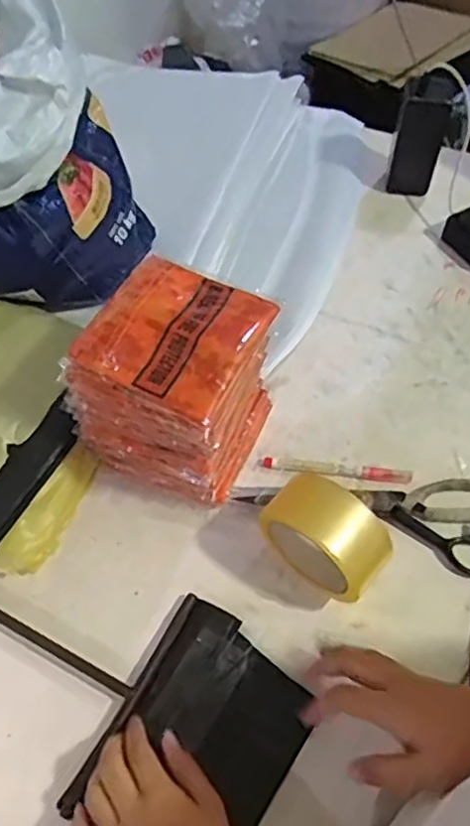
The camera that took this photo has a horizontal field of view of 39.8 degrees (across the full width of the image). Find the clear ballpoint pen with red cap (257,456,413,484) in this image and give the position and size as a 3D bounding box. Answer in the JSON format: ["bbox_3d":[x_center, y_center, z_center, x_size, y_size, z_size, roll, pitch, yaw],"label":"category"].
[{"bbox_3d":[0.096,0.056,0.621,0.146,0.015,0.018,5,58,3],"label":"clear ballpoint pen with red cap"}]

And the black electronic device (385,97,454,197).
[{"bbox_3d":[0.224,-0.324,0.788,0.058,0.127,0.026,4,55,4],"label":"black electronic device"}]

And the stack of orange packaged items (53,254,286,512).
[{"bbox_3d":[-0.050,-0.020,0.572,0.129,0.171,0.130,22,61,13],"label":"stack of orange packaged items"}]

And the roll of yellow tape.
[{"bbox_3d":[0.074,0.106,0.532,0.096,0.104,0.048,39,65,21],"label":"roll of yellow tape"}]

